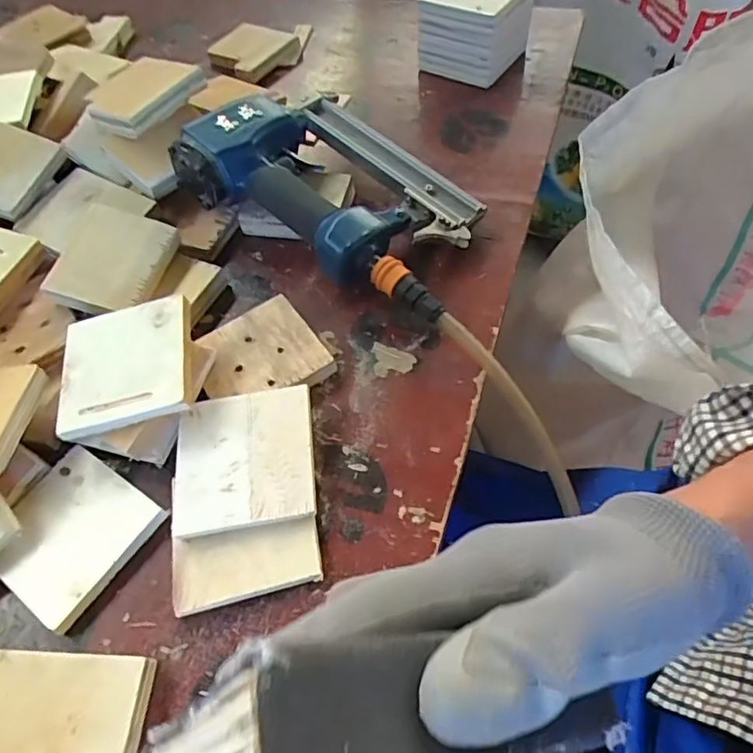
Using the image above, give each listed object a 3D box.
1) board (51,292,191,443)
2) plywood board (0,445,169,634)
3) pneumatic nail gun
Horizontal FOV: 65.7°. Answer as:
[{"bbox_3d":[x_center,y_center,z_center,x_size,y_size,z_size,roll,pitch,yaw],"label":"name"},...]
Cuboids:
[{"bbox_3d":[-0.176,-0.010,0.409,0.094,0.009,0.095,-13,61,6],"label":"board"},{"bbox_3d":[-0.201,0.101,0.382,0.089,0.009,0.089,27,62,23],"label":"plywood board"},{"bbox_3d":[-0.025,-0.161,0.503,0.258,0.076,0.154,30,63,17],"label":"pneumatic nail gun"}]

